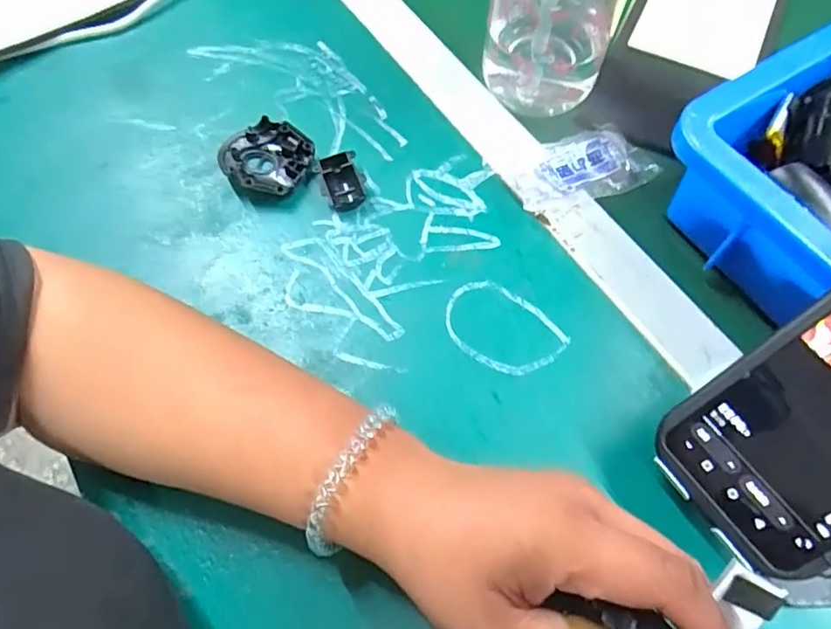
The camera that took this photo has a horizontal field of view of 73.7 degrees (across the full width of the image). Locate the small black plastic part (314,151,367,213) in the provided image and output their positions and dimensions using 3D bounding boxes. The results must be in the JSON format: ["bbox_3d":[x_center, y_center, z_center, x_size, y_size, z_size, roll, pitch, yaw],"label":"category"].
[{"bbox_3d":[-0.046,-0.085,0.356,0.027,0.014,0.037,-19,65,-9],"label":"small black plastic part"}]

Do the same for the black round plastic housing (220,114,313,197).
[{"bbox_3d":[-0.099,-0.104,0.364,0.059,0.019,0.050,37,69,17],"label":"black round plastic housing"}]

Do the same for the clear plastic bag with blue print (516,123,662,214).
[{"bbox_3d":[0.107,-0.097,0.362,0.102,0.014,0.049,-23,66,-11],"label":"clear plastic bag with blue print"}]

